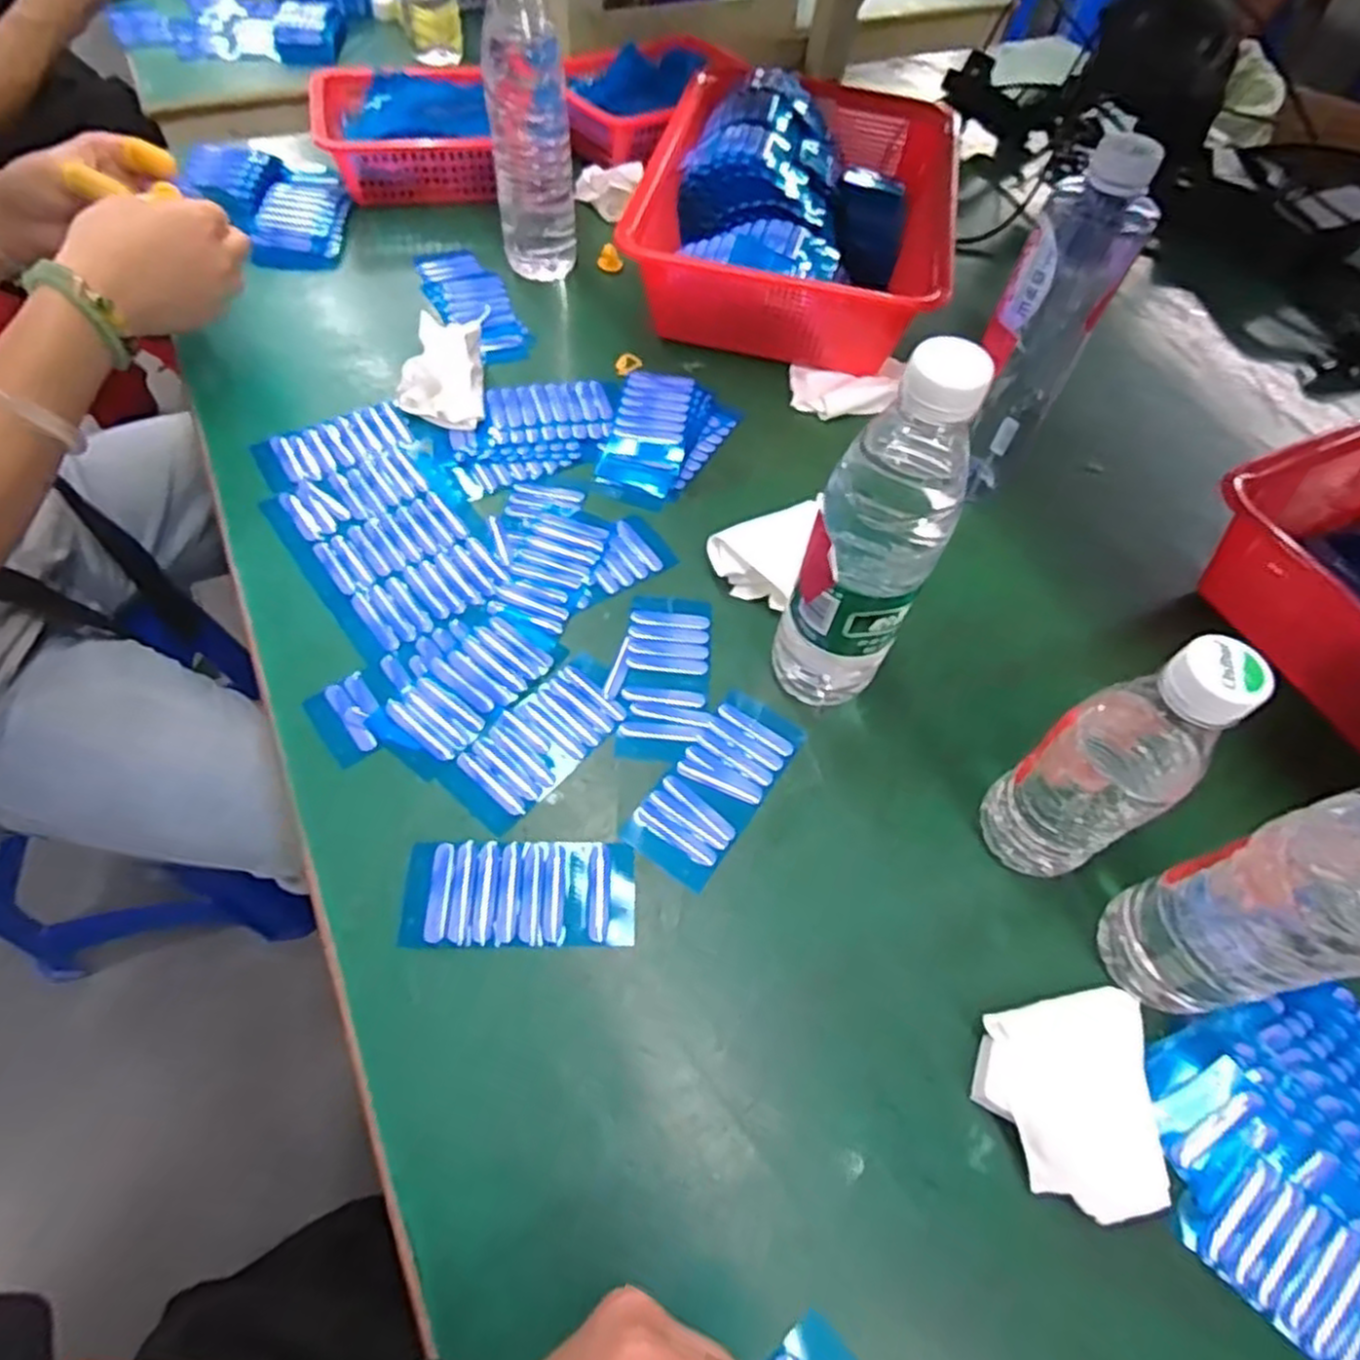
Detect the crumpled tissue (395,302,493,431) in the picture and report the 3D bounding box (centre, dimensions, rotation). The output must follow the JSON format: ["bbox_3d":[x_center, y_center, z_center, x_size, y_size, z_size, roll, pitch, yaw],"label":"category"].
[{"bbox_3d":[-0.184,-0.248,0.591,0.063,0.034,0.123,-3,60,-5],"label":"crumpled tissue"}]

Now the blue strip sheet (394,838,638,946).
[{"bbox_3d":[-0.084,0.113,0.403,0.119,0.004,0.054,1,61,-4],"label":"blue strip sheet"}]

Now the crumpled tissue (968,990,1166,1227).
[{"bbox_3d":[0.186,0.192,0.363,0.081,0.017,0.099,15,60,6],"label":"crumpled tissue"}]

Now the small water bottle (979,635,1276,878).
[{"bbox_3d":[0.202,0.044,0.364,0.052,0.171,0.060,-26,64,-16],"label":"small water bottle"}]

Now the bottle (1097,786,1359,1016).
[{"bbox_3d":[0.259,0.090,0.309,0.055,0.217,0.065,-8,61,-7],"label":"bottle"}]

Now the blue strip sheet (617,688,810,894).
[{"bbox_3d":[0.023,0.060,0.447,0.054,0.006,0.122,32,64,15],"label":"blue strip sheet"}]

